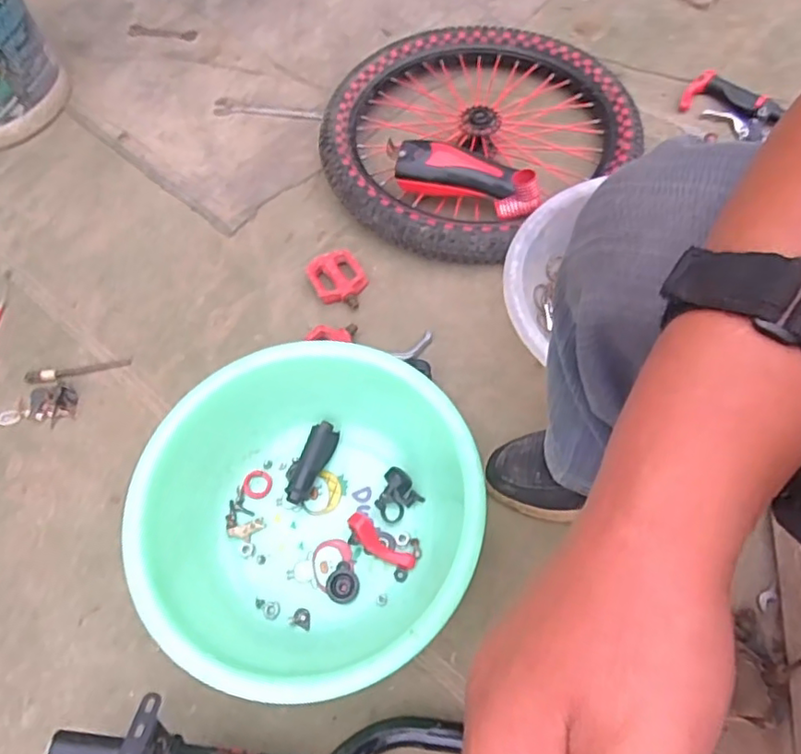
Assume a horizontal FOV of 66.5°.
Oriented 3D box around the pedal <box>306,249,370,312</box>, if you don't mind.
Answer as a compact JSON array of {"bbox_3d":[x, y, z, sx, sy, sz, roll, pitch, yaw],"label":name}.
[{"bbox_3d":[-0.089,-0.139,0.887,0.075,0.031,0.093,-22,62,-8],"label":"pedal"}]

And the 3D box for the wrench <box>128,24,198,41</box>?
[{"bbox_3d":[-0.487,-0.706,1.252,0.153,0.006,0.036,9,62,9],"label":"wrench"}]

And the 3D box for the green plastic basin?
[{"bbox_3d":[-0.100,0.142,0.669,0.349,0.133,0.322,-2,61,3],"label":"green plastic basin"}]

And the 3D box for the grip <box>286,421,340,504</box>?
[{"bbox_3d":[-0.107,0.106,0.745,0.030,0.034,0.104,19,64,14],"label":"grip"}]

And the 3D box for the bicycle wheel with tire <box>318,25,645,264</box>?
[{"bbox_3d":[0.108,-0.397,0.990,0.457,0.053,0.482,-2,61,3],"label":"bicycle wheel with tire"}]

